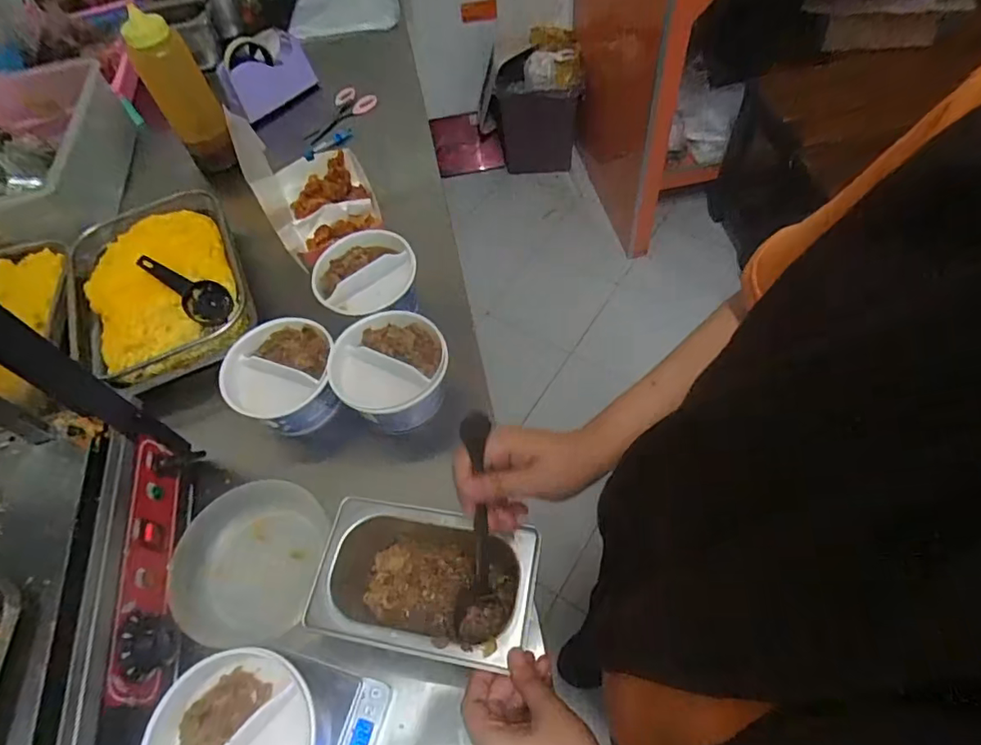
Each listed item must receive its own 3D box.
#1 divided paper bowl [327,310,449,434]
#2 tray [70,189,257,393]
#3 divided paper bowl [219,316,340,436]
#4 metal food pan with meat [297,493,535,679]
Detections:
[{"bbox_3d":[-0.109,0.001,0.619,0.129,0.063,0.132,-3,58,4],"label":"divided paper bowl"},{"bbox_3d":[-0.435,-0.114,0.732,0.197,0.072,0.291,-23,59,-14],"label":"tray"},{"bbox_3d":[-0.241,0.010,0.633,0.123,0.070,0.122,-3,58,4],"label":"divided paper bowl"},{"bbox_3d":[-0.054,0.186,0.476,0.175,0.090,0.107,10,57,7],"label":"metal food pan with meat"}]

